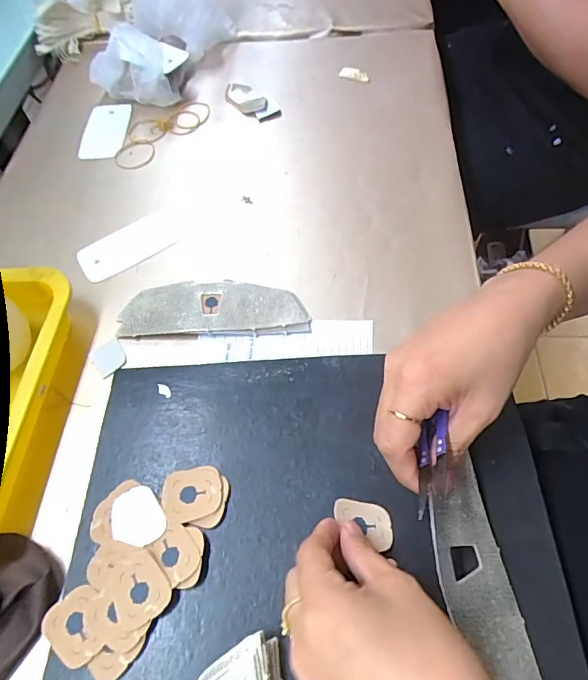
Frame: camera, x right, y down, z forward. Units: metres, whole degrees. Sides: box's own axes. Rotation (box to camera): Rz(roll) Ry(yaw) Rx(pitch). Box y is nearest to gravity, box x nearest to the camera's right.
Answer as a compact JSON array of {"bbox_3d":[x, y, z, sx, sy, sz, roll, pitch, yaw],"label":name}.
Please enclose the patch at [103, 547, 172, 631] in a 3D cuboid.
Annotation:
[{"bbox_3d":[-0.096,0.150,0.279,0.034,0.004,0.041,-30,62,-14],"label":"patch"}]

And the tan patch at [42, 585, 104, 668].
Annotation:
[{"bbox_3d":[-0.128,0.170,0.271,0.034,0.004,0.037,-36,65,-17],"label":"tan patch"}]

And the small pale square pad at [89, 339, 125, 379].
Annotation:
[{"bbox_3d":[-0.162,0.015,0.400,0.028,0.004,0.031,-33,63,-15],"label":"small pale square pad"}]

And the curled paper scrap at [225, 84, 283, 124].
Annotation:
[{"bbox_3d":[-0.059,-0.302,0.578,0.097,0.009,0.039,40,69,23],"label":"curled paper scrap"}]

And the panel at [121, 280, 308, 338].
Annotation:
[{"bbox_3d":[-0.072,-0.029,0.412,0.167,0.015,0.055,-1,59,4],"label":"panel"}]

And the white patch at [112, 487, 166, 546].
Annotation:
[{"bbox_3d":[-0.104,0.115,0.299,0.032,0.004,0.039,-36,64,-17],"label":"white patch"}]

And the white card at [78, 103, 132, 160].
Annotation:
[{"bbox_3d":[-0.232,-0.261,0.568,0.054,0.007,0.102,-6,59,0],"label":"white card"}]

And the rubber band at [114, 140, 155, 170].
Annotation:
[{"bbox_3d":[-0.189,-0.221,0.544,0.047,0.005,0.053,-11,59,-3],"label":"rubber band"}]

